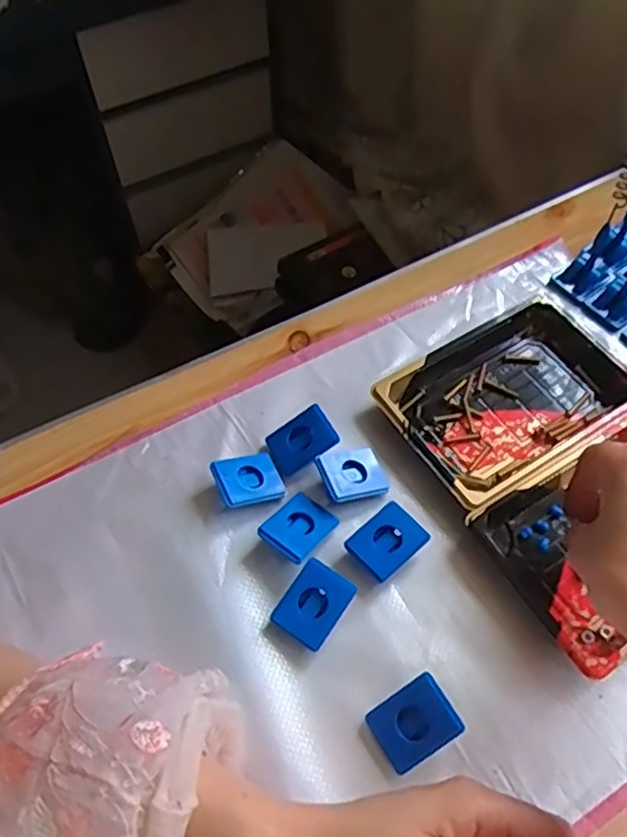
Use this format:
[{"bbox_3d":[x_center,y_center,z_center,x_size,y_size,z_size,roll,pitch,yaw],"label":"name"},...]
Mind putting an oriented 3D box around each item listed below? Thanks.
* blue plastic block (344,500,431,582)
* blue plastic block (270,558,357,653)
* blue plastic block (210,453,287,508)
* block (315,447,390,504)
[{"bbox_3d":[0.045,0.077,0.405,0.042,0.016,0.033,-38,64,-22],"label":"blue plastic block"},{"bbox_3d":[0.001,0.109,0.385,0.034,0.017,0.042,31,62,19],"label":"blue plastic block"},{"bbox_3d":[-0.042,0.040,0.423,0.042,0.006,0.035,-15,70,-31],"label":"blue plastic block"},{"bbox_3d":[0.025,0.037,0.425,0.040,0.014,0.034,-16,58,-10],"label":"block"}]

